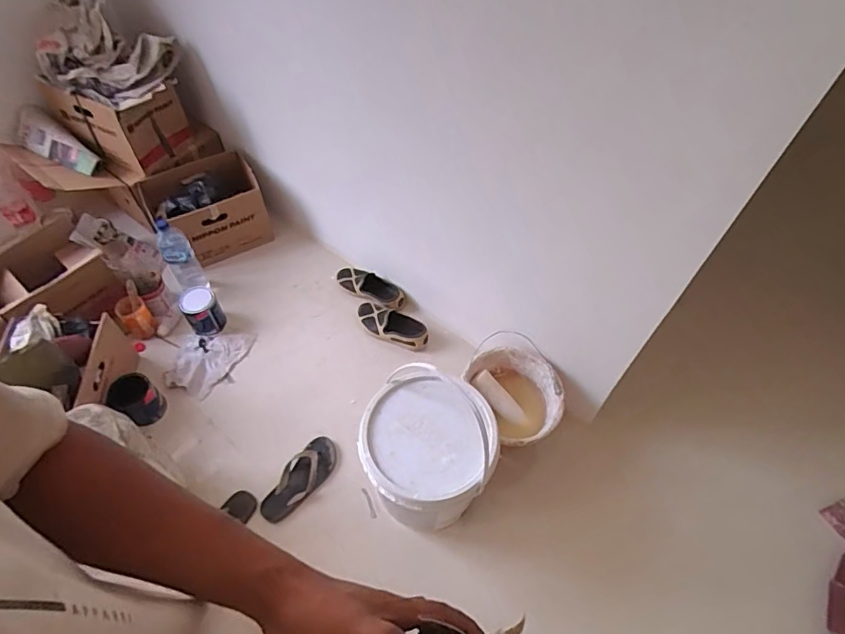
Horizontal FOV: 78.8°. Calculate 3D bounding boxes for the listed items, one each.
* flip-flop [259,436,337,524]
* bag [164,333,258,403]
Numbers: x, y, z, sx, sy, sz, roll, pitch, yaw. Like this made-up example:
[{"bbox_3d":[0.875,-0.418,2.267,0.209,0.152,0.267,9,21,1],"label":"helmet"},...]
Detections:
[{"bbox_3d":[-0.336,0.437,1.401,0.109,0.042,0.248,37,63,22],"label":"flip-flop"},{"bbox_3d":[-0.683,0.133,1.643,0.192,0.044,0.272,28,60,17],"label":"bag"}]

